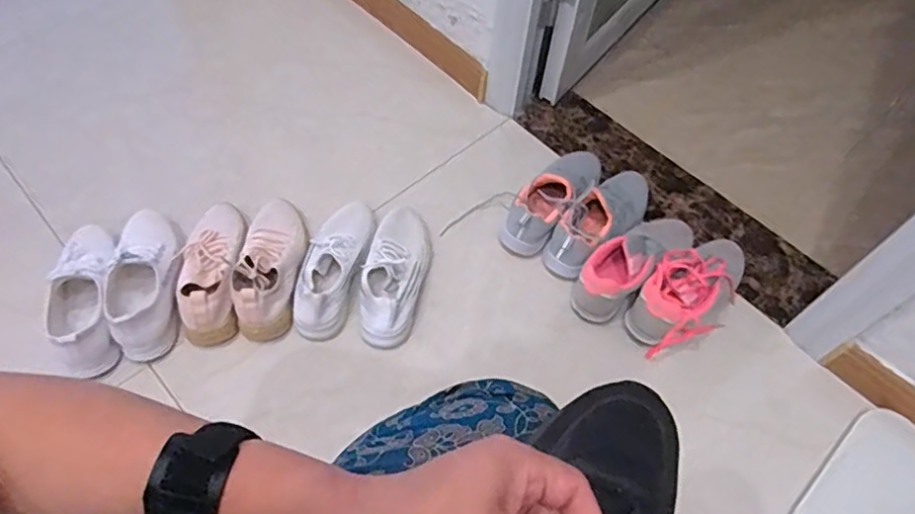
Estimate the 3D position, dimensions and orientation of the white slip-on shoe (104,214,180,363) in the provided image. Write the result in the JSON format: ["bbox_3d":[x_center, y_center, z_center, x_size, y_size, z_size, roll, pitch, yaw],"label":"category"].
[{"bbox_3d":[-0.468,0.023,0.915,0.104,0.088,0.242,-9,57,-10],"label":"white slip-on shoe"}]

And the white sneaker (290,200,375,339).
[{"bbox_3d":[-0.187,0.010,0.969,0.094,0.075,0.249,8,56,2],"label":"white sneaker"}]

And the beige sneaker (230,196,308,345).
[{"bbox_3d":[-0.281,0.007,0.946,0.092,0.087,0.232,1,56,-3],"label":"beige sneaker"}]

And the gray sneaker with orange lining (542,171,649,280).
[{"bbox_3d":[0.252,-0.072,1.029,0.090,0.096,0.261,36,61,19],"label":"gray sneaker with orange lining"}]

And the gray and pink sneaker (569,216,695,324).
[{"bbox_3d":[0.285,0.004,0.981,0.242,0.088,0.086,-35,65,-24],"label":"gray and pink sneaker"}]

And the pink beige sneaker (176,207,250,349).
[{"bbox_3d":[-0.374,0.010,0.944,0.097,0.073,0.236,0,56,-3],"label":"pink beige sneaker"}]

